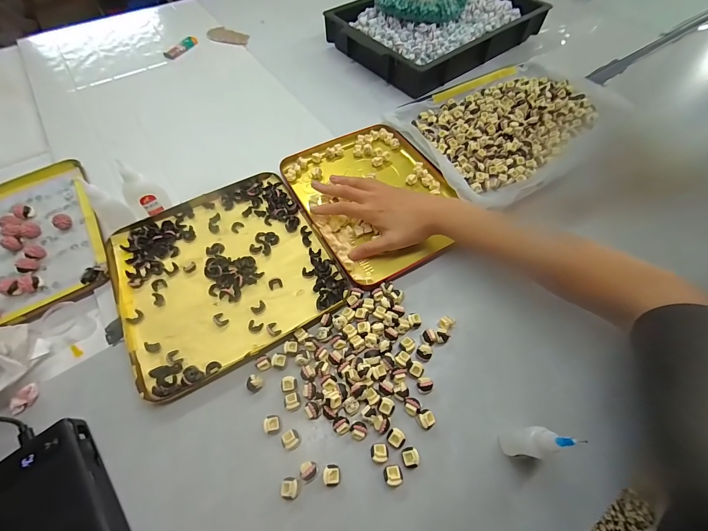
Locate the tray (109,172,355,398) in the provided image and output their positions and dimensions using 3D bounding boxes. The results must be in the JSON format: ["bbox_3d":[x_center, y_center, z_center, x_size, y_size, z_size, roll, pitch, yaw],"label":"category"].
[{"bbox_3d":[-0.161,0.001,0.388,0.238,0.018,0.245,-27,63,-14],"label":"tray"}]

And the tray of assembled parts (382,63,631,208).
[{"bbox_3d":[0.260,-0.248,0.515,0.369,0.025,0.248,-32,64,-17],"label":"tray of assembled parts"}]

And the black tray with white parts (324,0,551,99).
[{"bbox_3d":[0.175,-0.511,0.643,0.397,0.056,0.269,-35,65,-18],"label":"black tray with white parts"}]

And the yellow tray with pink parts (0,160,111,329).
[{"bbox_3d":[-0.448,-0.032,0.403,0.216,0.029,0.263,-26,63,-14],"label":"yellow tray with pink parts"}]

